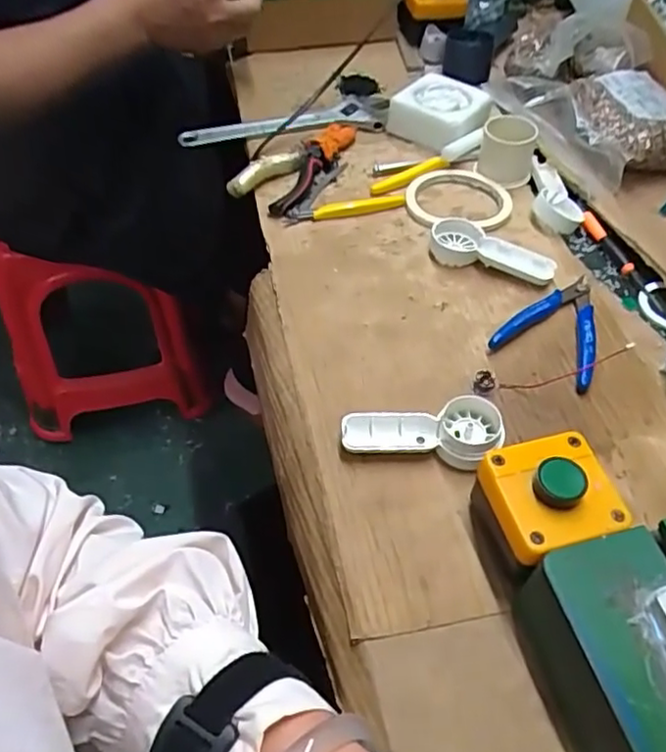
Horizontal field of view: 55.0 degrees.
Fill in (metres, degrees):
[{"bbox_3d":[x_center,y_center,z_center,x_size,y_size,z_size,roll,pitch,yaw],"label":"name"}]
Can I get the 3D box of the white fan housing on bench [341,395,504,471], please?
[{"bbox_3d":[0.064,0.043,0.446,0.112,0.025,0.045,-1,52,-5],"label":"white fan housing on bench"}]

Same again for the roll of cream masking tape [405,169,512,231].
[{"bbox_3d":[0.121,-0.175,0.622,0.098,0.012,0.095,2,52,-3],"label":"roll of cream masking tape"}]

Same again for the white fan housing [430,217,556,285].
[{"bbox_3d":[0.139,-0.108,0.564,0.109,0.016,0.046,28,55,17],"label":"white fan housing"}]

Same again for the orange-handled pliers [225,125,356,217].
[{"bbox_3d":[-0.031,-0.218,0.647,0.058,0.020,0.151,30,56,18],"label":"orange-handled pliers"}]

